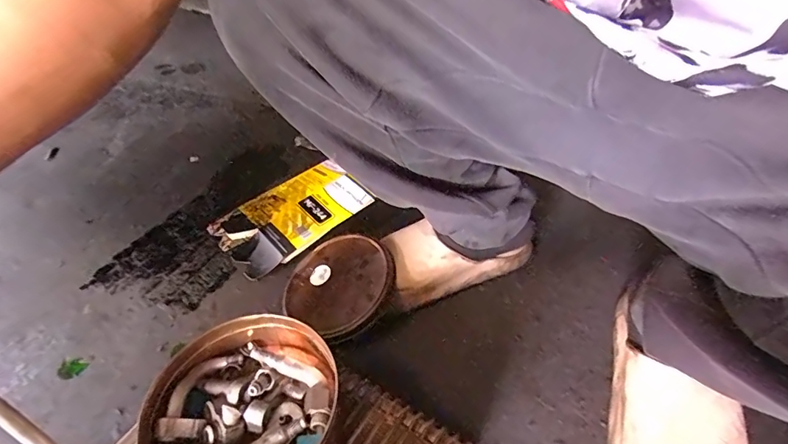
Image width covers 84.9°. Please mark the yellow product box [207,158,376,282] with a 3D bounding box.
[{"bbox_3d":[-0.162,-0.017,0.690,0.226,0.031,0.157,-31,51,-27],"label":"yellow product box"}]

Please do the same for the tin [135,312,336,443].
[{"bbox_3d":[-0.124,0.156,0.363,0.151,0.046,0.158,12,45,17],"label":"tin"}]

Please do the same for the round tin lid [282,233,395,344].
[{"bbox_3d":[-0.070,0.076,0.554,0.151,0.015,0.135,19,62,40],"label":"round tin lid"}]

